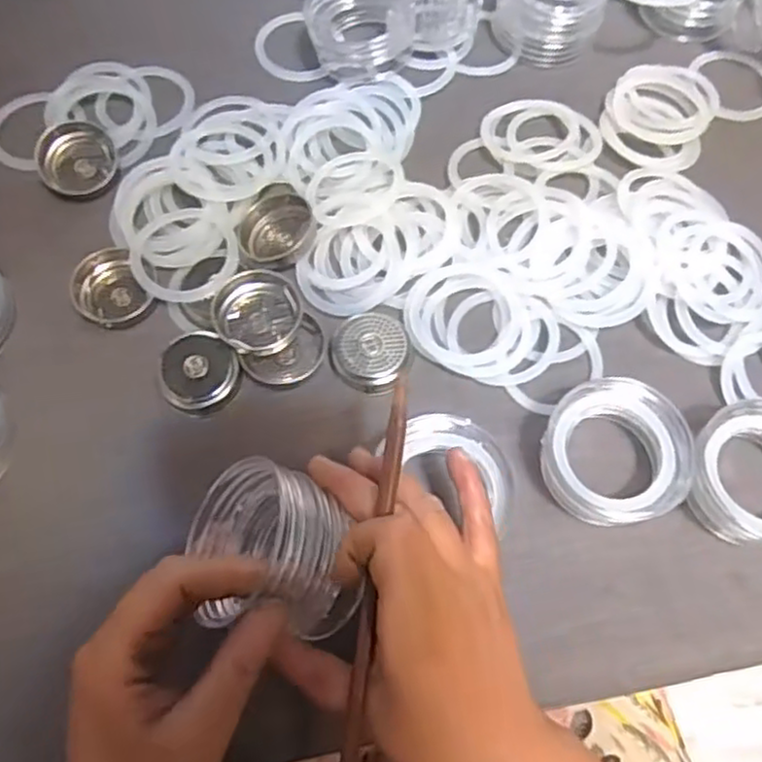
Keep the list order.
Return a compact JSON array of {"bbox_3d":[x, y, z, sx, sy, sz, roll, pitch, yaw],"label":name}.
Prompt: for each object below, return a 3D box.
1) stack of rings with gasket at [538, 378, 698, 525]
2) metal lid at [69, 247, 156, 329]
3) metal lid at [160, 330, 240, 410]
[{"bbox_3d":[0.114,0.035,0.349,0.071,0.025,0.069,-15,68,-6],"label":"stack of rings with gasket"},{"bbox_3d":[-0.146,-0.048,0.382,0.036,0.019,0.040,-25,70,-10],"label":"metal lid"},{"bbox_3d":[-0.095,-0.006,0.370,0.039,0.018,0.036,0,67,0],"label":"metal lid"}]

